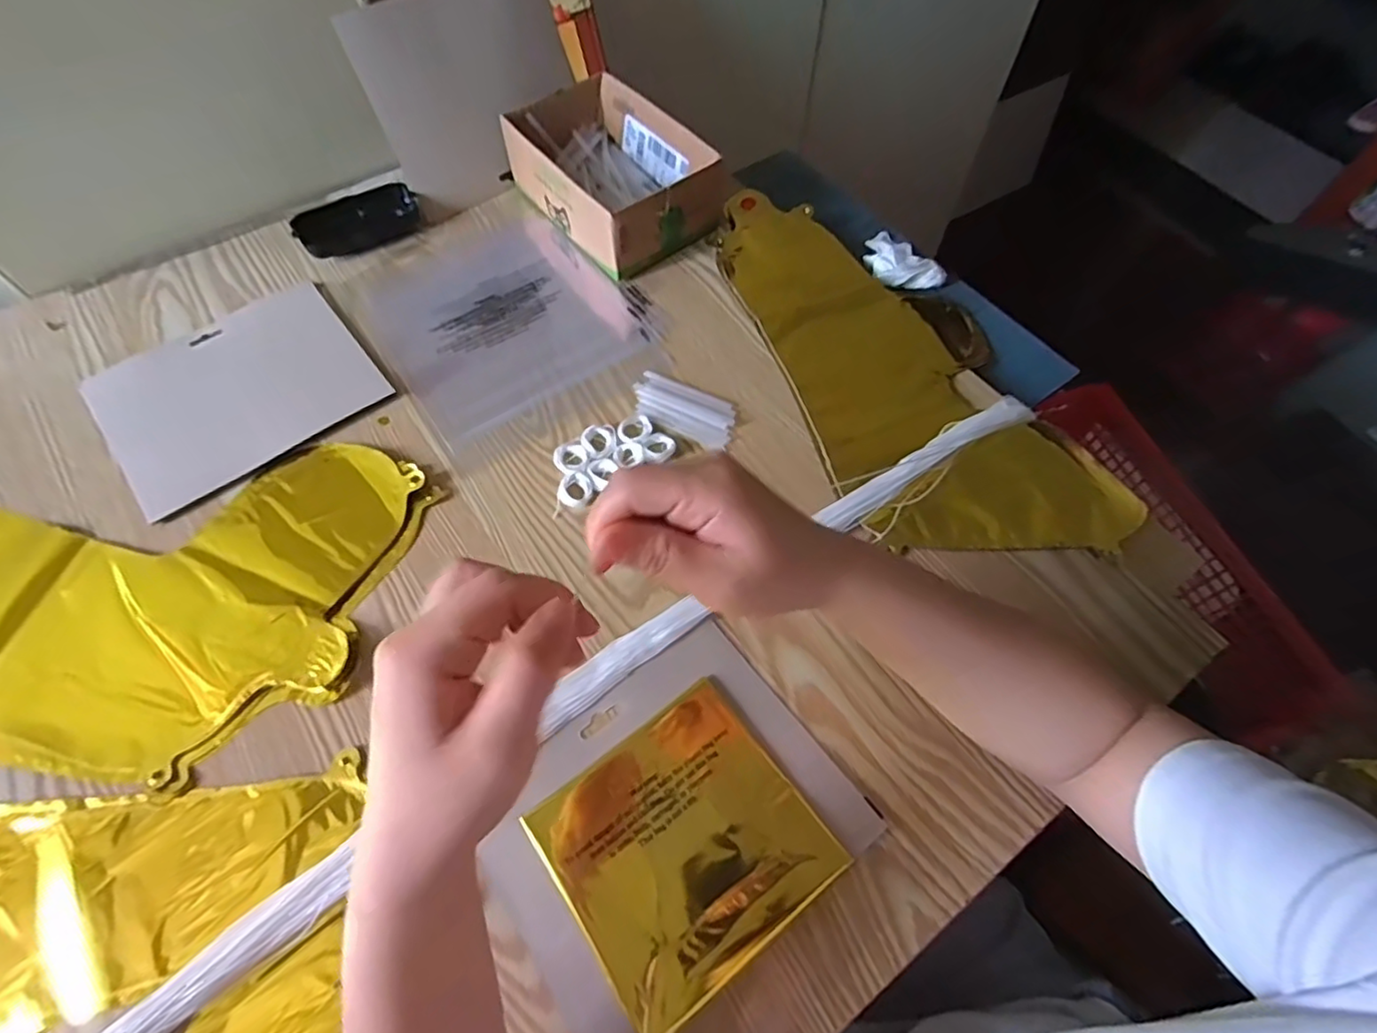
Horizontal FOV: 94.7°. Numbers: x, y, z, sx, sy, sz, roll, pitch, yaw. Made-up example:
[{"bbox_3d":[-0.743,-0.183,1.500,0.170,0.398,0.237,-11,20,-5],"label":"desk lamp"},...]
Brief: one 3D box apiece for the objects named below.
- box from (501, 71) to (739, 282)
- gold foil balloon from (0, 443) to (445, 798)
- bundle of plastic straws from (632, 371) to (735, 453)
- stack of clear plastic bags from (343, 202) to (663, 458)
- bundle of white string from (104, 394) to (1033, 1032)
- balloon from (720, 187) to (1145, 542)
[{"bbox_3d":[-0.073,-0.324,0.601,0.139,0.069,0.191,-38,68,-19],"label":"box"},{"bbox_3d":[-0.413,0.037,0.432,0.407,0.011,0.238,9,61,4],"label":"gold foil balloon"},{"bbox_3d":[-0.004,-0.086,0.505,0.088,0.009,0.046,26,64,13],"label":"bundle of plastic straws"},{"bbox_3d":[-0.168,-0.185,0.570,0.212,0.013,0.249,-32,66,-17],"label":"stack of clear plastic bags"},{"bbox_3d":[-0.062,0.112,0.384,0.786,0.026,0.038,-33,67,-17],"label":"bundle of white string"},{"bbox_3d":[0.173,-0.144,0.529,0.195,0.023,0.408,-17,63,-9],"label":"balloon"}]

